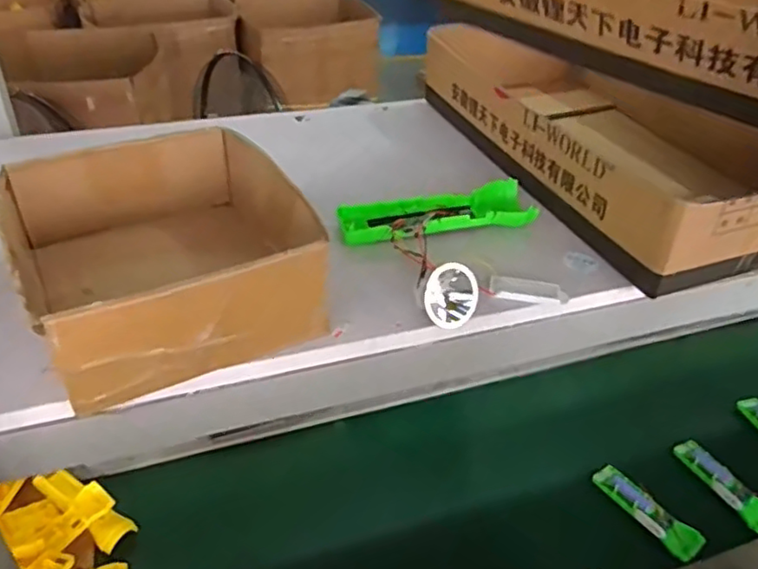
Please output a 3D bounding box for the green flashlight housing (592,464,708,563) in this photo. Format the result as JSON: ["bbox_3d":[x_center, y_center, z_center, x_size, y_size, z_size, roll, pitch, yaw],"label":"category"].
[{"bbox_3d":[0.392,0.331,0.951,0.045,0.026,0.166,-25,46,-31],"label":"green flashlight housing"}]

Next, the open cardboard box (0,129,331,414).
[{"bbox_3d":[-0.146,-0.028,0.452,0.178,0.071,0.207,-19,43,-25],"label":"open cardboard box"}]

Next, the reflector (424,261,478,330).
[{"bbox_3d":[0.050,0.004,0.447,0.035,0.037,0.038,7,38,6],"label":"reflector"}]

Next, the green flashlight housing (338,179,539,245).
[{"bbox_3d":[0.046,-0.056,0.537,0.158,0.024,0.056,-8,39,-14],"label":"green flashlight housing"}]

